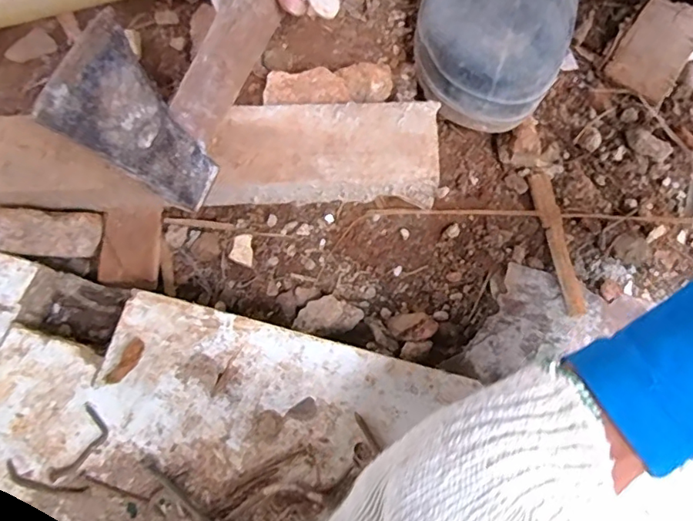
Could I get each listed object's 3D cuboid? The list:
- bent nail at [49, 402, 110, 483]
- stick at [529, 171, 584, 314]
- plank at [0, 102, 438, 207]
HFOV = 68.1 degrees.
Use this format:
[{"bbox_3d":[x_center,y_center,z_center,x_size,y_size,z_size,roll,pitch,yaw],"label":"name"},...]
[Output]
[{"bbox_3d":[-0.136,0.095,0.262,0.018,0.004,0.039,20,73,7],"label":"bent nail"},{"bbox_3d":[0.139,-0.013,0.340,0.013,0.007,0.100,-7,69,-3],"label":"stick"},{"bbox_3d":[-0.205,-0.058,0.338,0.525,0.046,0.065,-2,71,-1],"label":"plank"}]

